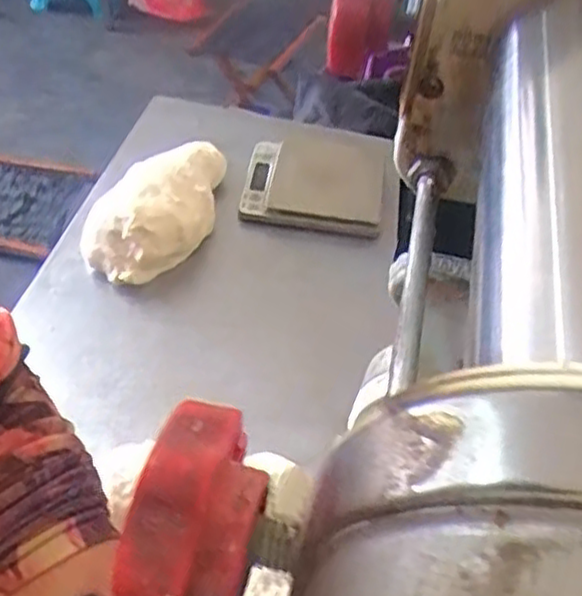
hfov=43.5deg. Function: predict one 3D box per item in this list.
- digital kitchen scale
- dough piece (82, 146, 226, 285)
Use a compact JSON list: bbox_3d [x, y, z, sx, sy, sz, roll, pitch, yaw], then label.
[{"bbox_3d":[0.023,-0.108,0.671,0.122,0.022,0.113,9,49,3],"label":"digital kitchen scale"},{"bbox_3d":[-0.108,-0.089,0.614,0.091,0.046,0.171,19,50,12],"label":"dough piece"}]

